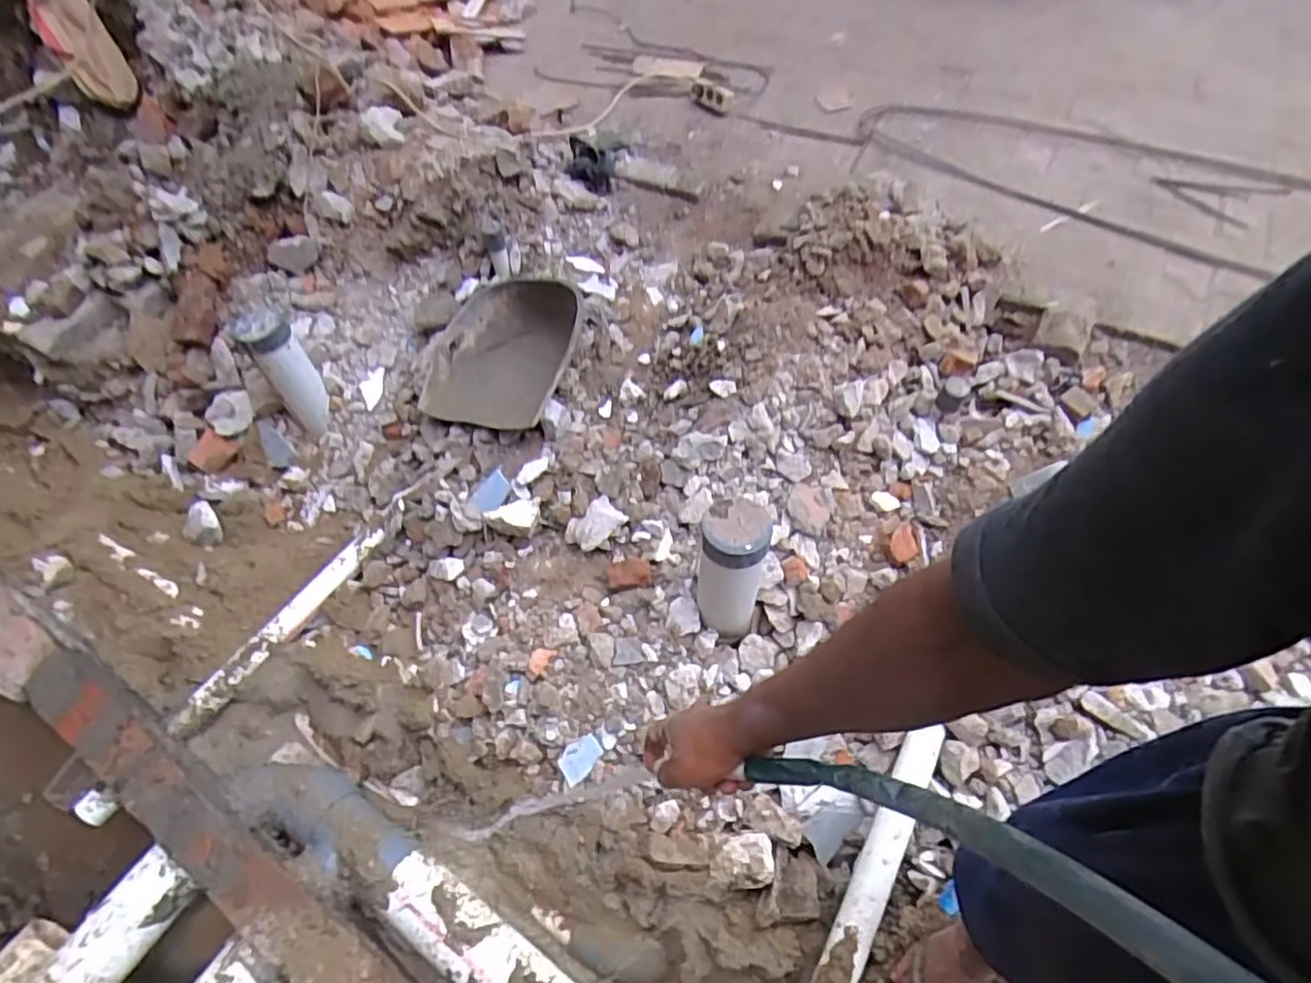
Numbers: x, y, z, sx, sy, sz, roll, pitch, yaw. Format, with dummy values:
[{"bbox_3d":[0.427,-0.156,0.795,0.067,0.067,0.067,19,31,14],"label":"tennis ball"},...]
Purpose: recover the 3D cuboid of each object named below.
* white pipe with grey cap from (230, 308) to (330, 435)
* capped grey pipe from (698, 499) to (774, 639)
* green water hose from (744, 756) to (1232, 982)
[{"bbox_3d":[-0.943,-0.310,1.684,0.118,0.329,0.098,-34,59,-19],"label":"white pipe with grey cap"},{"bbox_3d":[0.144,0.147,1.233,0.121,0.313,0.119,-3,54,2],"label":"capped grey pipe"},{"bbox_3d":[0.185,0.209,0.336,0.042,0.440,0.049,-35,103,-20],"label":"green water hose"}]

